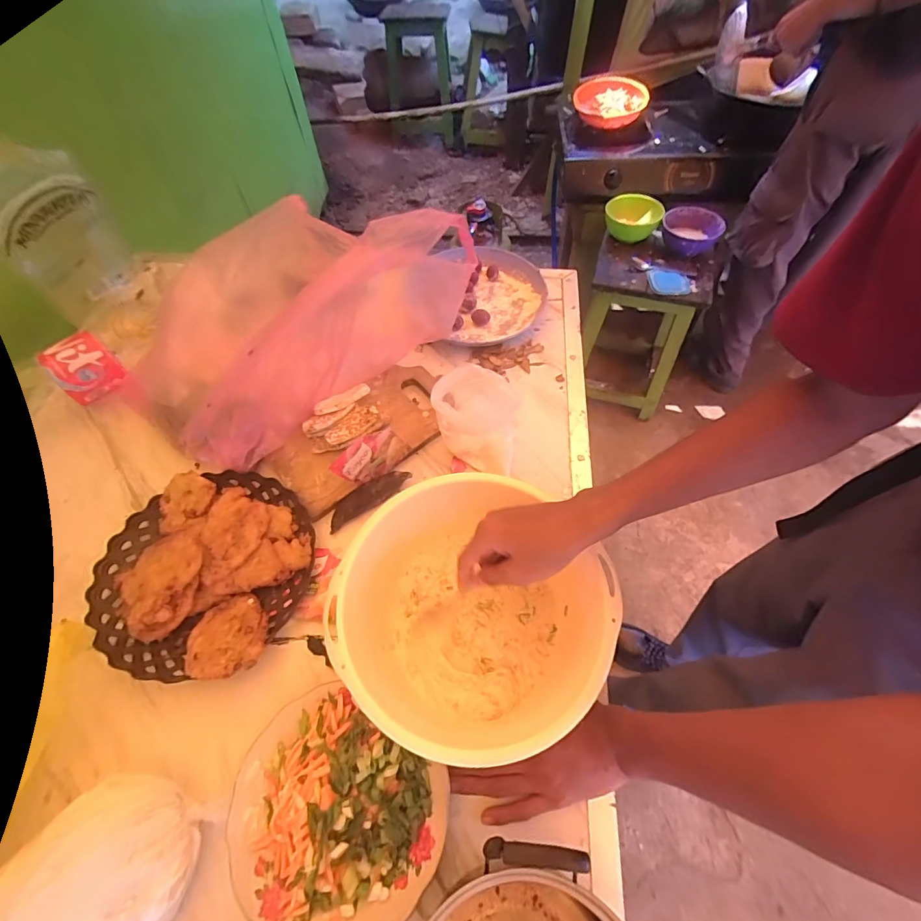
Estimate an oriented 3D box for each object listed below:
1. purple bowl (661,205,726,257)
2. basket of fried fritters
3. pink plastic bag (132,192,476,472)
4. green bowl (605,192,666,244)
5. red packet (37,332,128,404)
[{"bbox_3d":[0.631,-0.631,1.202,0.154,0.067,0.173,33,65,19],"label":"purple bowl"},{"bbox_3d":[-0.284,0.111,0.477,0.221,0.051,0.223,-1,59,1],"label":"basket of fried fritters"},{"bbox_3d":[-0.229,-0.209,0.576,0.425,0.201,0.258,-35,64,-18],"label":"pink plastic bag"},{"bbox_3d":[0.483,-0.682,1.215,0.146,0.082,0.149,-1,59,1],"label":"green bowl"},{"bbox_3d":[-0.495,-0.122,0.573,0.069,0.075,0.014,-41,32,-20],"label":"red packet"}]

